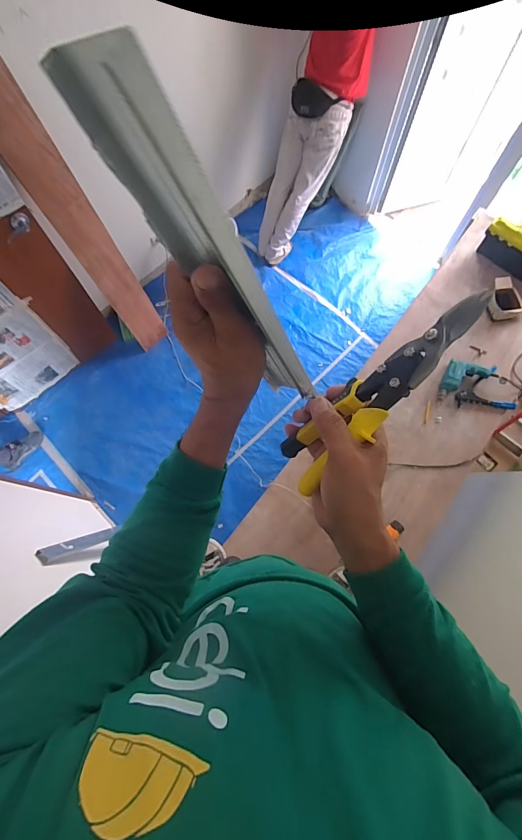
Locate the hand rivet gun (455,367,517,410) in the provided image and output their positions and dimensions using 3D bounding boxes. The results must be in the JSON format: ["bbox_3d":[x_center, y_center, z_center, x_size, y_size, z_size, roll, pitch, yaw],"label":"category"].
[{"bbox_3d":[0.999,-0.112,1.641,0.243,0.034,0.203,-18,72,-4],"label":"hand rivet gun"}]

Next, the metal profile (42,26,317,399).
[{"bbox_3d":[-0.021,-0.093,0.283,0.061,0.312,0.025,7,70,26],"label":"metal profile"}]

